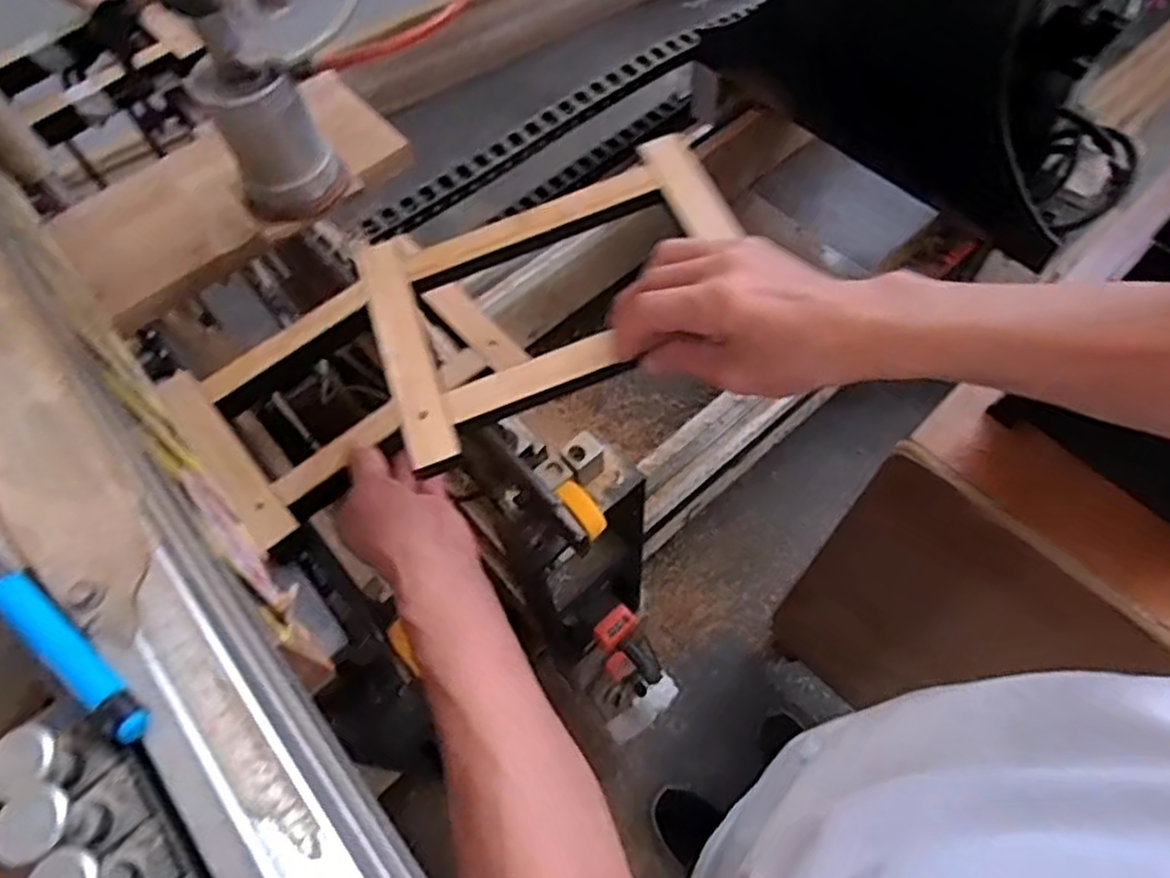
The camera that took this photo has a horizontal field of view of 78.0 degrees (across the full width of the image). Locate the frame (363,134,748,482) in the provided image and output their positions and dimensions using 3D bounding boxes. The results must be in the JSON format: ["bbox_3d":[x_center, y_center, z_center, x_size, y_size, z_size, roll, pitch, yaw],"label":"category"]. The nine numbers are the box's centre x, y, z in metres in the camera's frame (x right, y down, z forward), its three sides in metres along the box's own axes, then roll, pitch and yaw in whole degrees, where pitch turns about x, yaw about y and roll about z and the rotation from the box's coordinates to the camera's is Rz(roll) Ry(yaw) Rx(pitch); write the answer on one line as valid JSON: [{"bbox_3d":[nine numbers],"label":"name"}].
[{"bbox_3d":[-0.017,-0.095,0.452,0.233,0.035,0.178,-18,63,-6],"label":"frame"}]

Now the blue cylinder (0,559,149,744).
[{"bbox_3d":[-0.183,0.061,0.242,0.111,0.011,0.012,32,69,18],"label":"blue cylinder"}]

